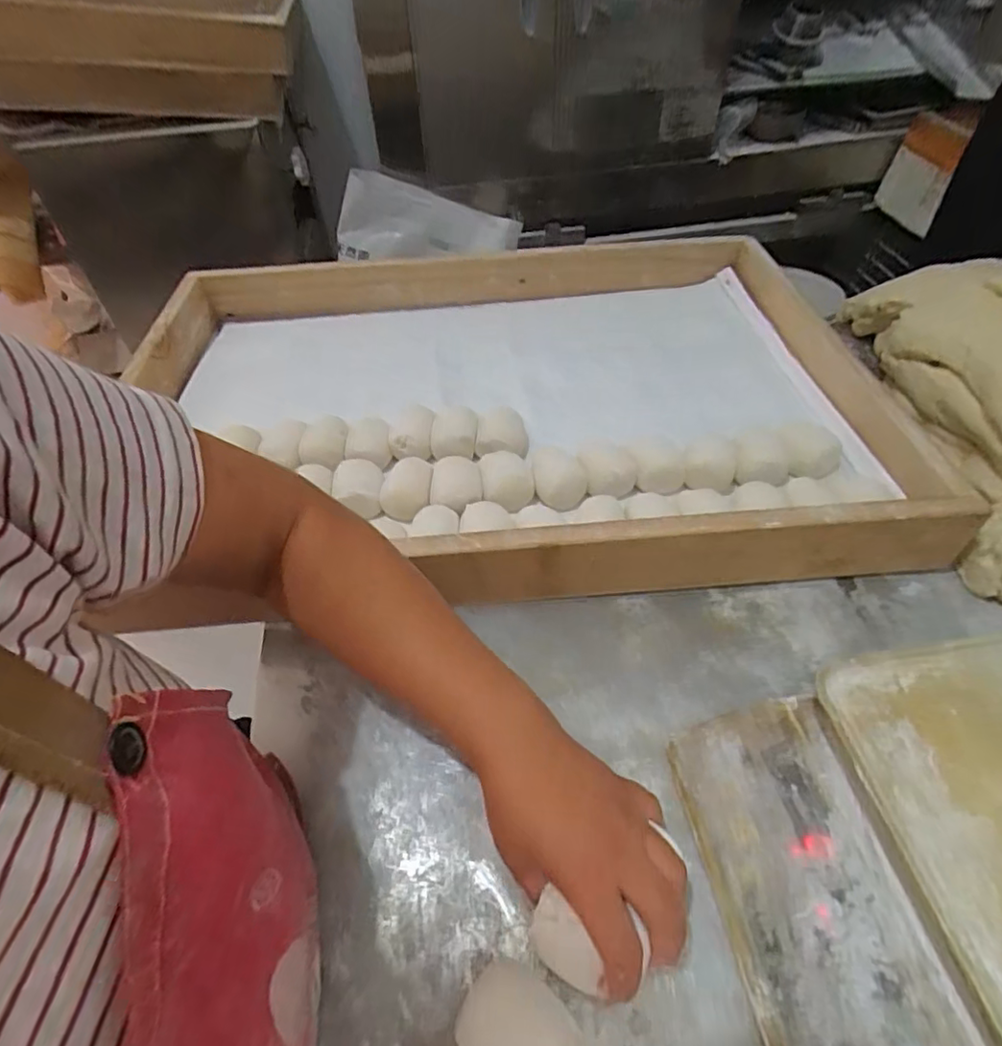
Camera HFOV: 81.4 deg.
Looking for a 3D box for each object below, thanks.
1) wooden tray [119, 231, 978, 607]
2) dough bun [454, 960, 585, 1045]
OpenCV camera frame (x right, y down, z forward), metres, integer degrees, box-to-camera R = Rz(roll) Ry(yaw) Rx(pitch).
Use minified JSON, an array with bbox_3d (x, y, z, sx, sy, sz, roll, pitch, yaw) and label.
[{"bbox_3d":[-0.001,-0.158,0.677,0.808,0.113,0.555,-4,48,-1],"label":"wooden tray"},{"bbox_3d":[0.010,0.272,0.307,0.070,0.035,0.053,29,56,26],"label":"dough bun"}]

